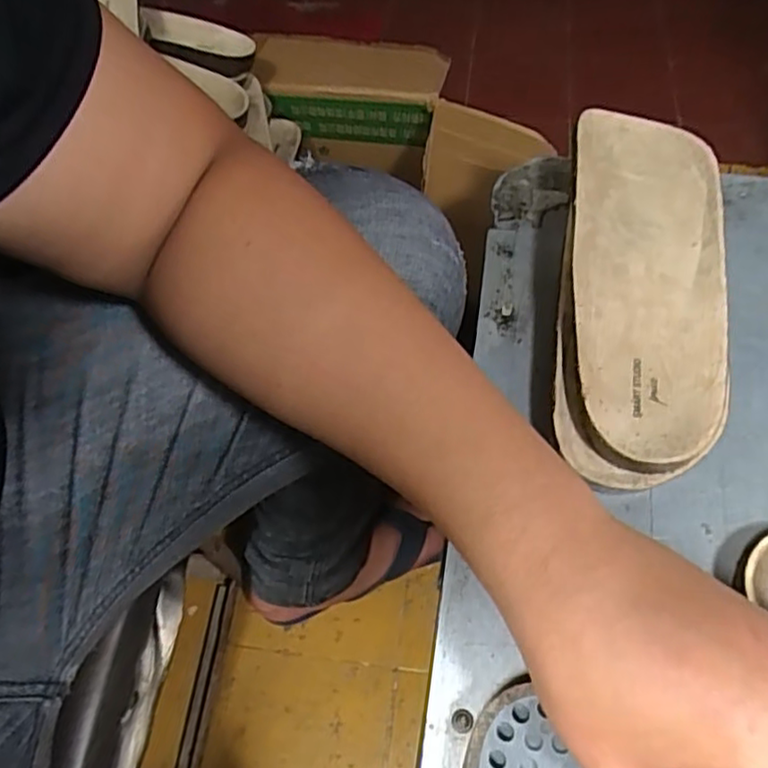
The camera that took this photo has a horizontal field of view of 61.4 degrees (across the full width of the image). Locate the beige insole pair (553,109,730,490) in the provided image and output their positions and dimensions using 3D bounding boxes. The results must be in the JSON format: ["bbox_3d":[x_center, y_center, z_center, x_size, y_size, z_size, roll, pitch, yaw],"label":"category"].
[{"bbox_3d":[0.169,-0.076,0.435,0.101,0.044,0.305,8,59,8],"label":"beige insole pair"}]

